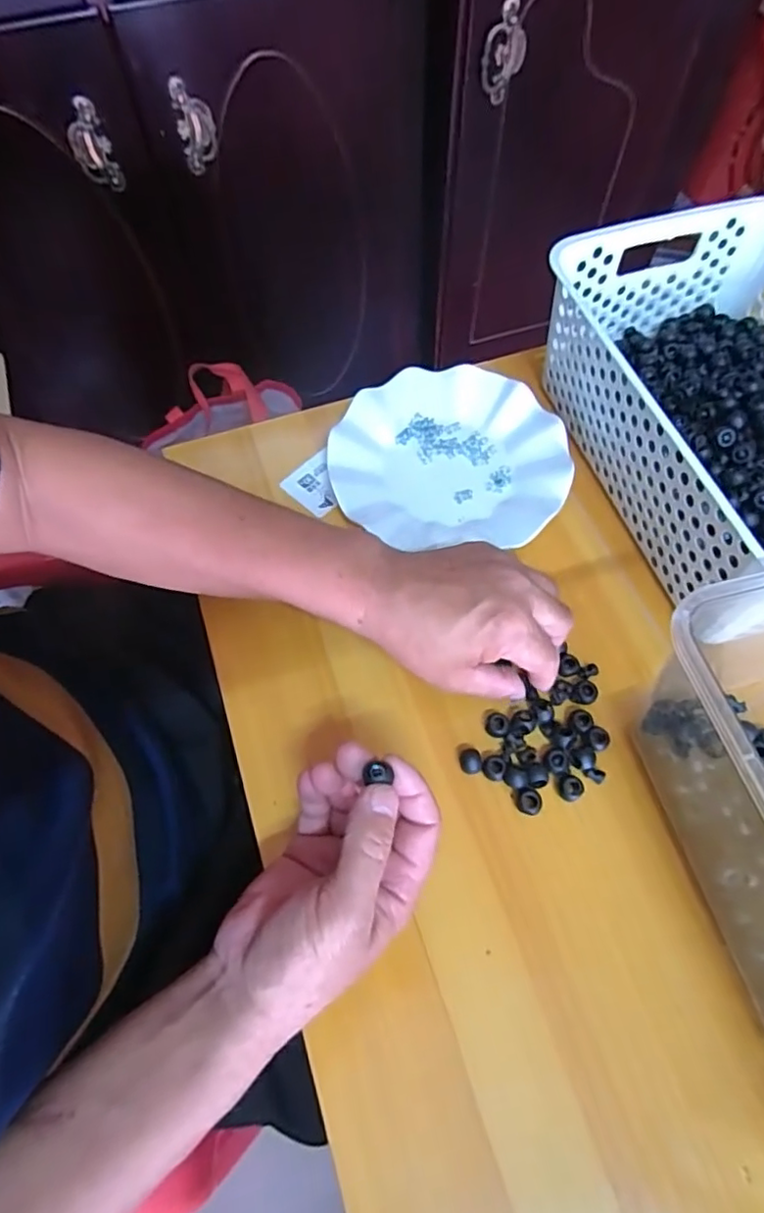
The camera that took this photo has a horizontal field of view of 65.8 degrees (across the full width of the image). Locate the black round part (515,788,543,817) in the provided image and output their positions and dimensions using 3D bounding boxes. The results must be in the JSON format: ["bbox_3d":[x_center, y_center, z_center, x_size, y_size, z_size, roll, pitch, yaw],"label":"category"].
[{"bbox_3d":[0.089,0.119,0.358,0.015,0.011,0.016,0,64,1],"label":"black round part"}]

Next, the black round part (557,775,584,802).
[{"bbox_3d":[0.115,0.111,0.360,0.015,0.009,0.014,0,64,1],"label":"black round part"}]

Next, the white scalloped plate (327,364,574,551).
[{"bbox_3d":[0.052,-0.121,0.471,0.179,0.023,0.162,2,64,2],"label":"white scalloped plate"}]

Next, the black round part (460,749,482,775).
[{"bbox_3d":[0.055,0.097,0.368,0.013,0.012,0.014,0,64,1],"label":"black round part"}]

